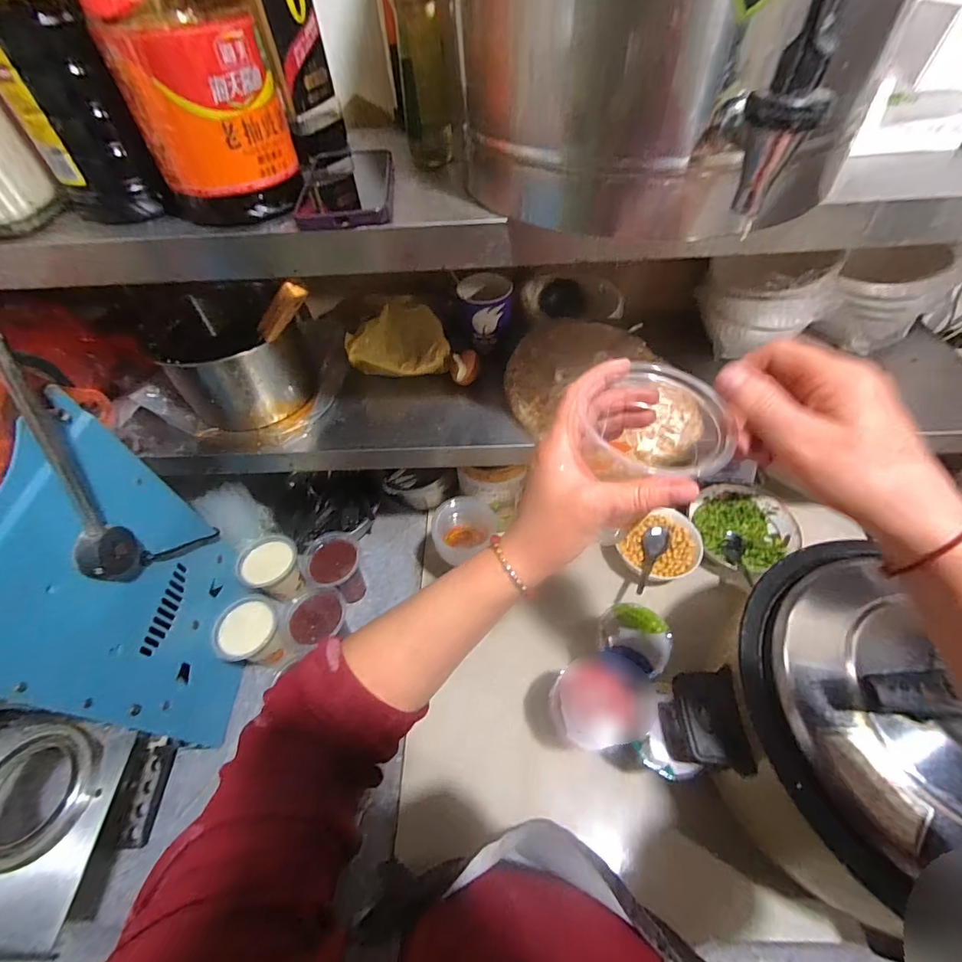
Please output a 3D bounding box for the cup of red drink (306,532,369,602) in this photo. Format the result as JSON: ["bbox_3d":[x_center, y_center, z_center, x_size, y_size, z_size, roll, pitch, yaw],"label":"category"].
[{"bbox_3d":[-0.230,0.150,0.730,0.077,0.123,0.079,-1,52,2],"label":"cup of red drink"}]

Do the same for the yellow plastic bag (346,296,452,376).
[{"bbox_3d":[-0.128,-0.213,0.670,0.147,0.067,0.119,-11,52,-5],"label":"yellow plastic bag"}]

